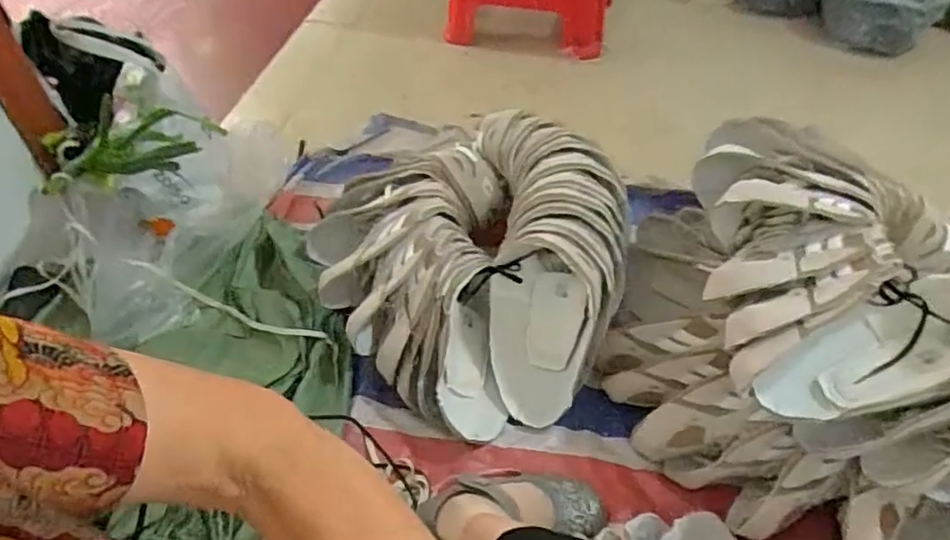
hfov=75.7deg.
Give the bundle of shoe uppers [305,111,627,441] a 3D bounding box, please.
[{"bbox_3d":[0.012,-0.015,0.908,0.418,0.186,0.447,0,47,0],"label":"bundle of shoe uppers"}]

